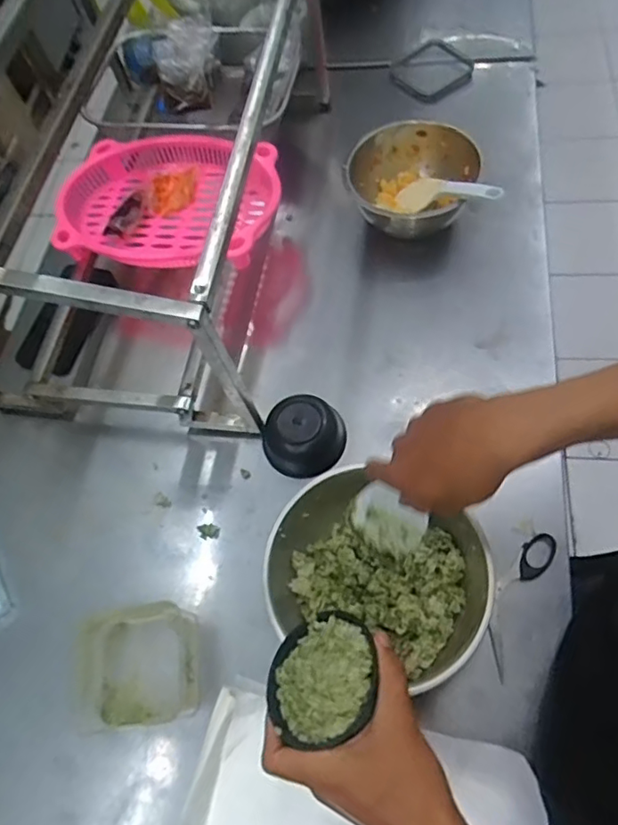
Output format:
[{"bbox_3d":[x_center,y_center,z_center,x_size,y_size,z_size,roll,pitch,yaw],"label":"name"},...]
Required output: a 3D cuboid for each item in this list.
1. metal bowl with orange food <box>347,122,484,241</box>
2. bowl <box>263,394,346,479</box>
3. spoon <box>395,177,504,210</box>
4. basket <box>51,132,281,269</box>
[{"bbox_3d":[0.123,-0.289,0.707,0.145,0.073,0.156,-1,68,2],"label":"metal bowl with orange food"},{"bbox_3d":[-0.005,0.025,0.602,0.085,0.042,0.084,-3,63,6],"label":"bowl"},{"bbox_3d":[0.166,-0.269,0.681,0.049,0.020,0.192,-36,29,-12],"label":"spoon"},{"bbox_3d":[-0.176,-0.267,0.713,0.277,0.052,0.204,8,64,12],"label":"basket"}]

